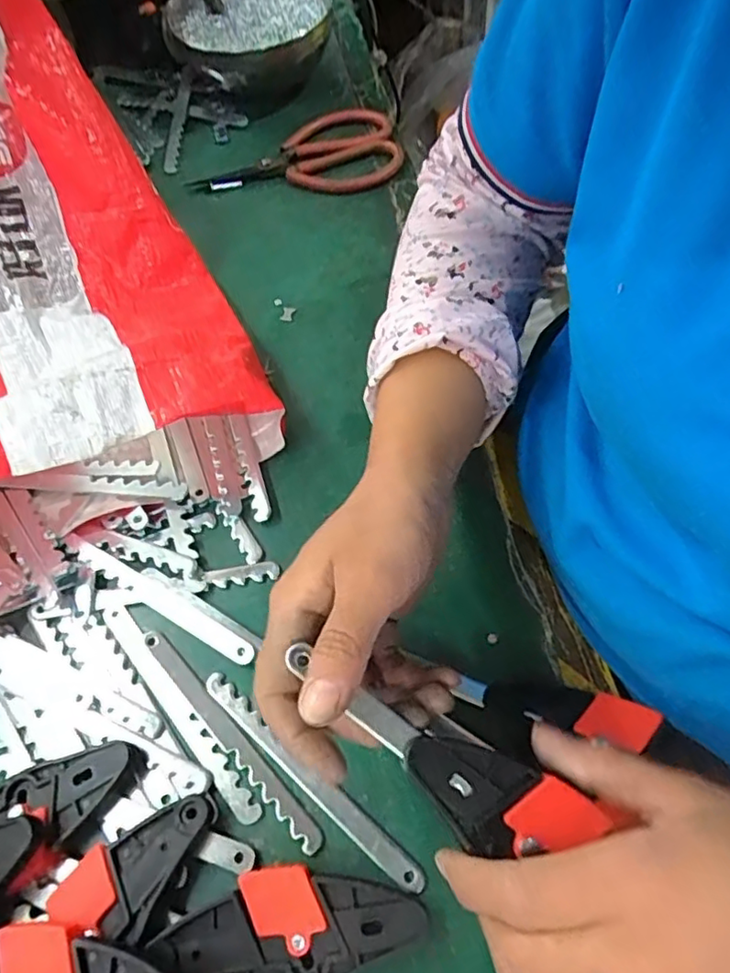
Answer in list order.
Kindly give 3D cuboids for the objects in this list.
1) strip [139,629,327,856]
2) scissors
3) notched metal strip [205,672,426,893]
[{"bbox_3d":[-0.075,0.131,0.330,0.012,0.004,0.146,-41,66,-19],"label":"strip"},{"bbox_3d":[-0.059,-0.285,0.546,0.188,0.015,0.083,-19,80,-6],"label":"scissors"},{"bbox_3d":[-0.031,0.149,0.317,0.148,0.004,0.013,36,67,21],"label":"notched metal strip"}]

